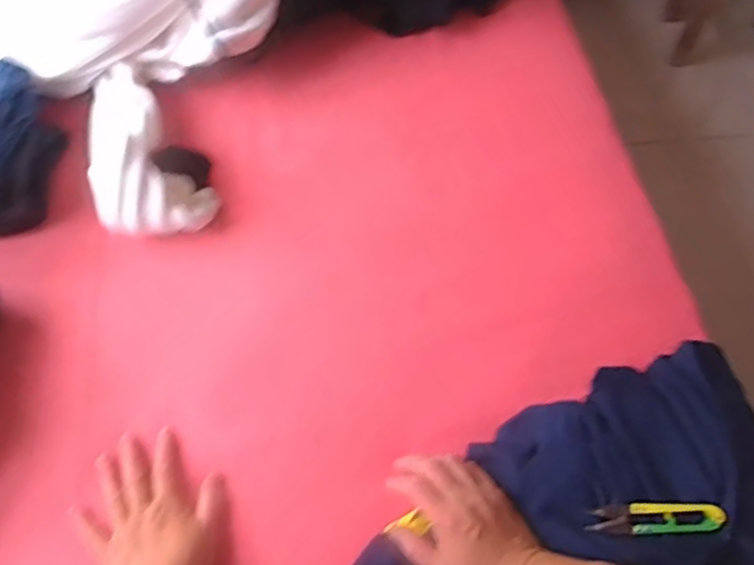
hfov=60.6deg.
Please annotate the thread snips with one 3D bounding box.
[{"bbox_3d":[0.248,0.209,0.572,0.116,0.011,0.025,-1,58,-2],"label":"thread snips"}]

